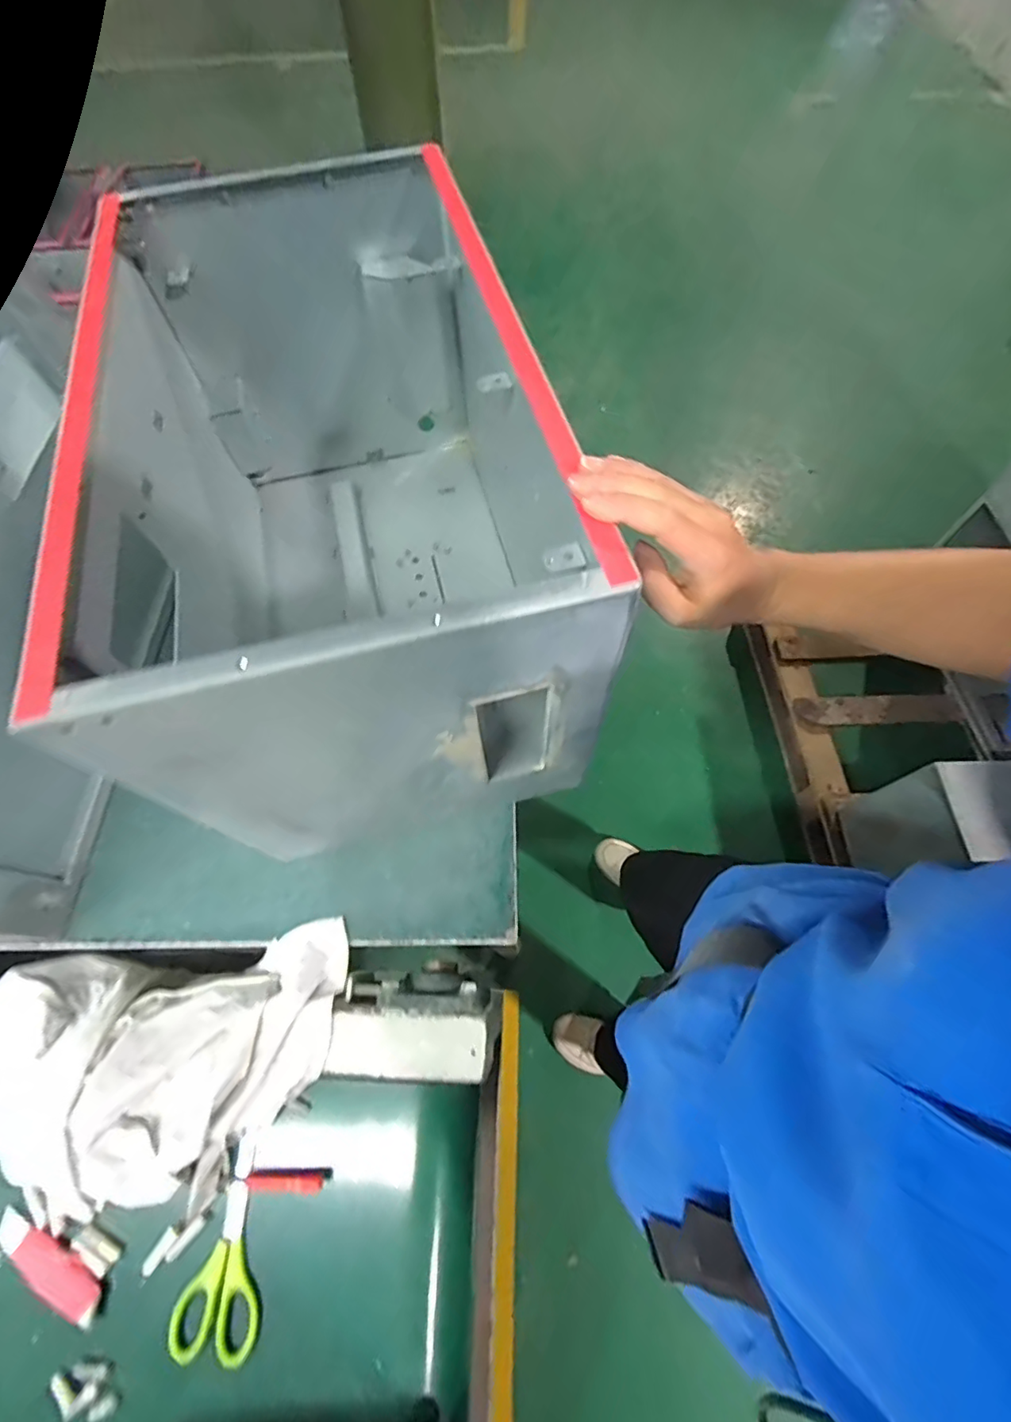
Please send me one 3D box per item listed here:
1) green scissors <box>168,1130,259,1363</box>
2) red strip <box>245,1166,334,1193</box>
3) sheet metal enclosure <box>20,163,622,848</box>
[{"bbox_3d":[-0.199,0.389,0.395,0.057,0.011,0.122,6,65,5],"label":"green scissors"},{"bbox_3d":[-0.164,0.351,0.407,0.060,0.011,0.013,2,65,3],"label":"red strip"},{"bbox_3d":[-0.140,-0.196,0.512,0.312,0.354,0.572,-13,69,-2],"label":"sheet metal enclosure"}]

